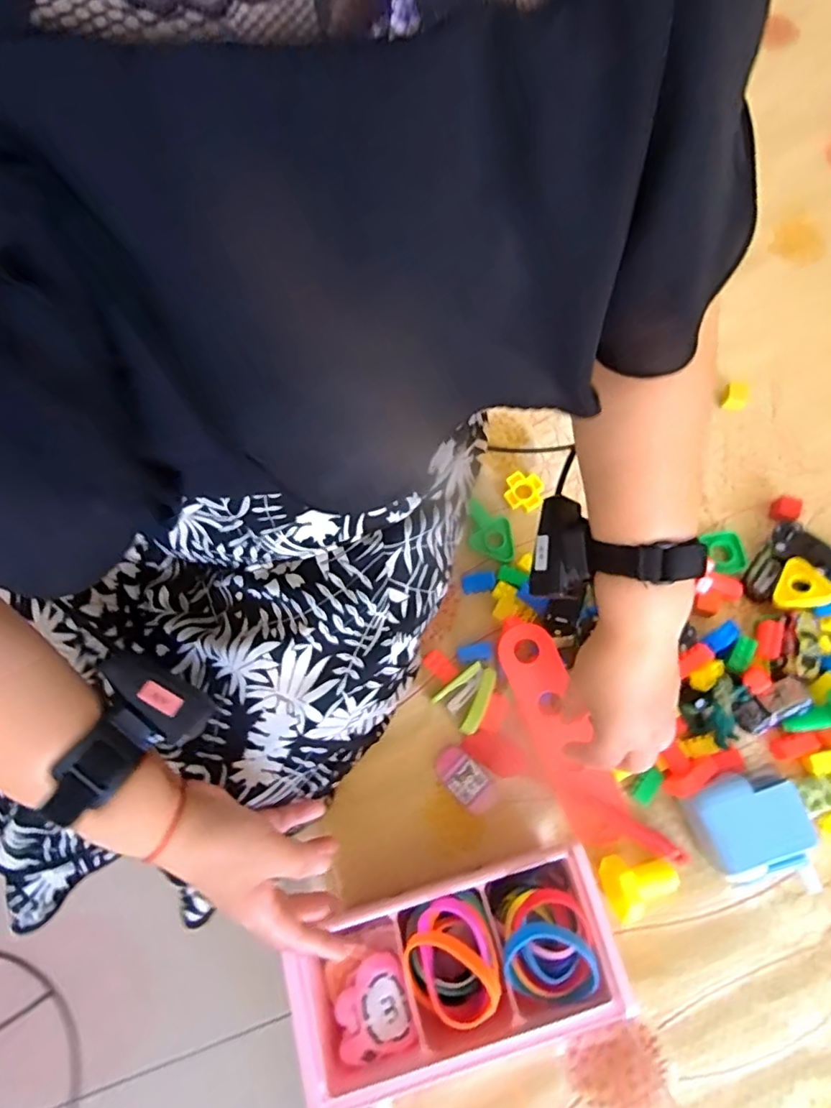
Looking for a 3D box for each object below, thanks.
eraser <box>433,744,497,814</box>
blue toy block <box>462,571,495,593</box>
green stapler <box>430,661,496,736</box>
[{"bbox_3d":[0.044,0.200,0.500,0.032,0.010,0.061,-41,75,-12],"label":"eraser"},{"bbox_3d":[0.063,0.029,0.566,0.032,0.009,0.019,-7,71,-1],"label":"blue toy block"},{"bbox_3d":[0.051,0.128,0.514,0.044,0.022,0.058,42,77,14],"label":"green stapler"}]

